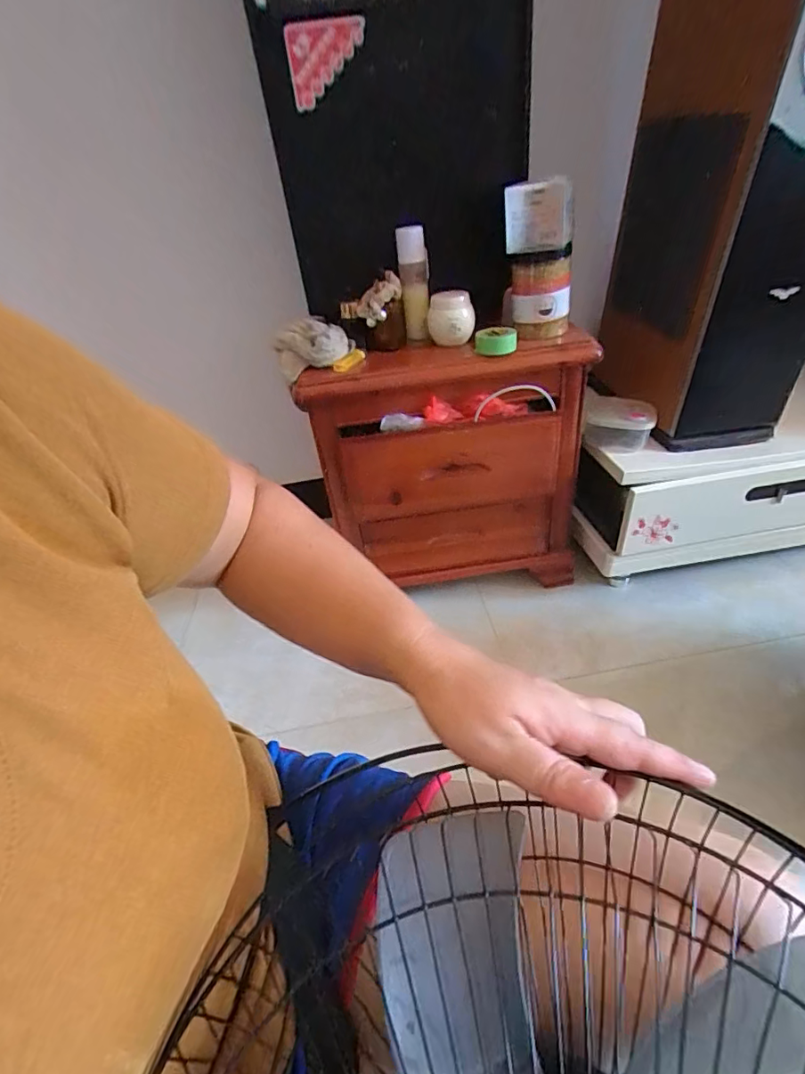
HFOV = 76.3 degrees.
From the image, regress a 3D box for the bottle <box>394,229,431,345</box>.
[{"bbox_3d":[0.019,-0.390,0.798,0.045,0.150,0.046,-4,38,5],"label":"bottle"}]

